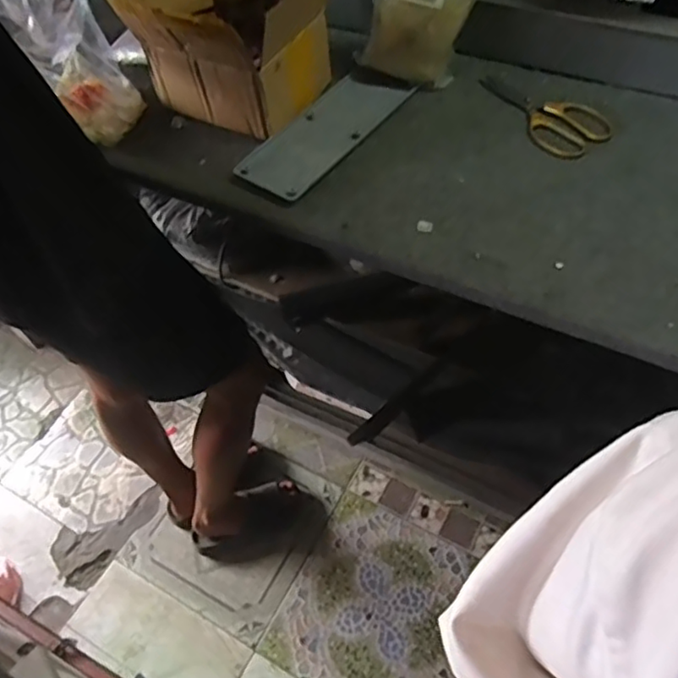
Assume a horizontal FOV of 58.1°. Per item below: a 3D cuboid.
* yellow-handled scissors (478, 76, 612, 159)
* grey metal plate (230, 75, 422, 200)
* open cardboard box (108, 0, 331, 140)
[{"bbox_3d":[0.268,-0.309,0.816,0.097,0.006,0.196,-31,57,-16],"label":"yellow-handled scissors"},{"bbox_3d":[-0.013,-0.282,0.816,0.103,0.010,0.278,32,62,20],"label":"grey metal plate"},{"bbox_3d":[-0.144,-0.409,0.820,0.235,0.171,0.226,23,60,21],"label":"open cardboard box"}]

